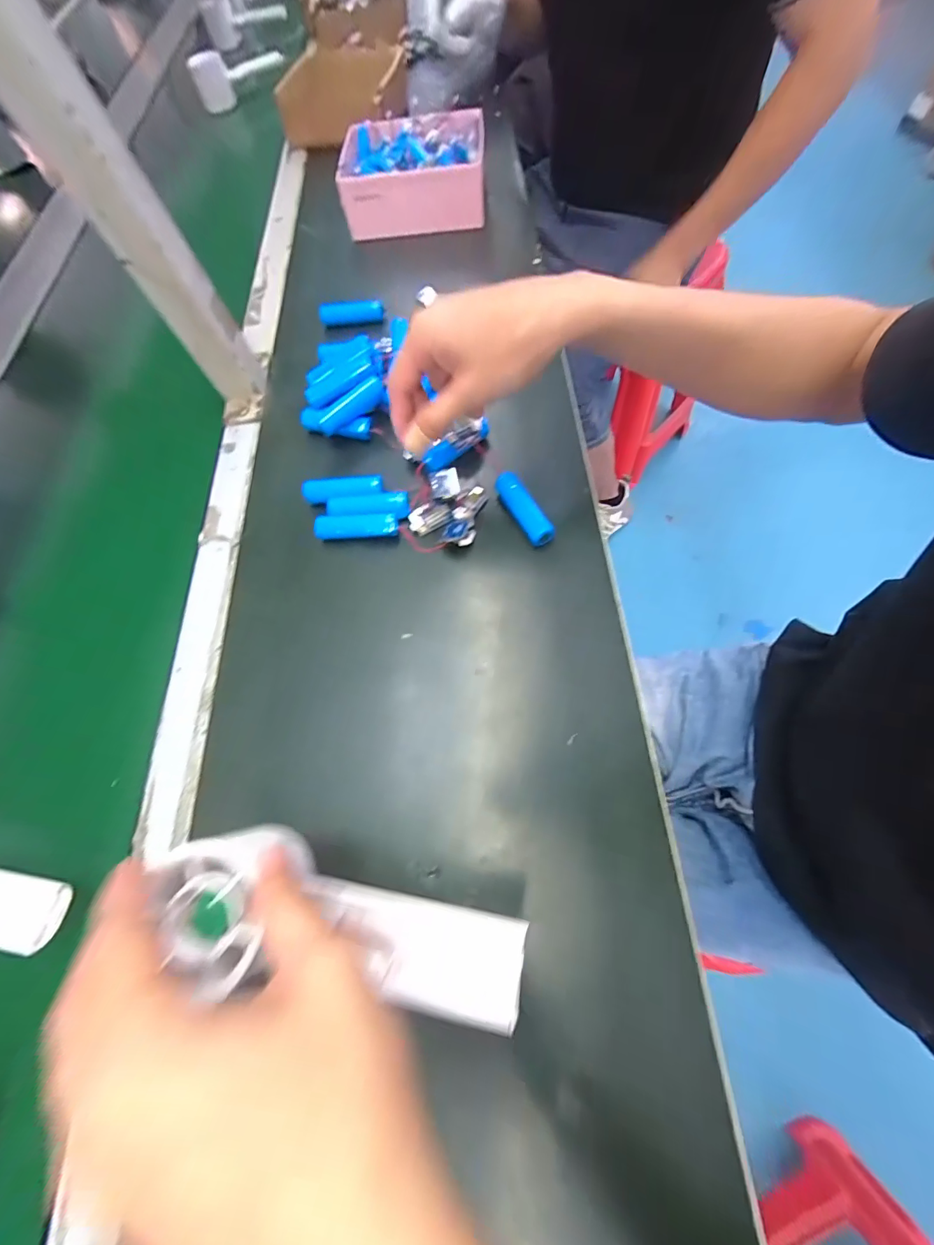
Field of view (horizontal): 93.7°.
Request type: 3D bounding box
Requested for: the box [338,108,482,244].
[{"bbox_3d":[-0.066,-0.554,0.541,0.172,0.064,0.133,0,67,2],"label":"box"}]

